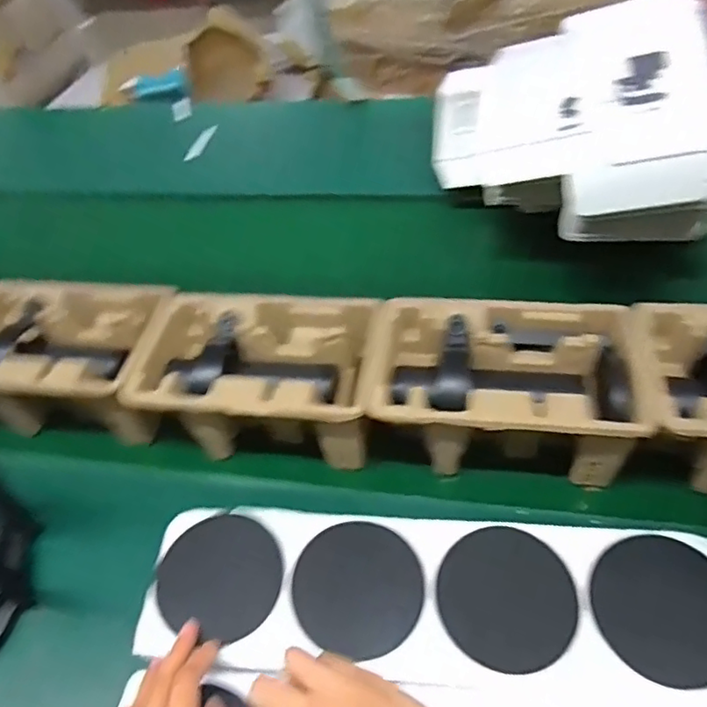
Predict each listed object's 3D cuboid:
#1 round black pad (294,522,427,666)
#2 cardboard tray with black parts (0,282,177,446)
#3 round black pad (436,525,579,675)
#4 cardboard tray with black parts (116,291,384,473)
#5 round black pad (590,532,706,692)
[{"bbox_3d":[0.002,0.164,0.415,0.088,0.006,0.091,-33,55,-22],"label":"round black pad"},{"bbox_3d":[-0.332,0.007,0.651,0.261,0.101,0.152,7,50,9],"label":"cardboard tray with black parts"},{"bbox_3d":[0.104,0.164,0.401,0.088,0.005,0.091,-2,49,2],"label":"round black pad"},{"bbox_3d":[-0.099,0.026,0.605,0.243,0.106,0.145,5,50,8],"label":"cardboard tray with black parts"},{"bbox_3d":[0.204,0.164,0.386,0.088,0.006,0.094,-2,49,2],"label":"round black pad"}]

